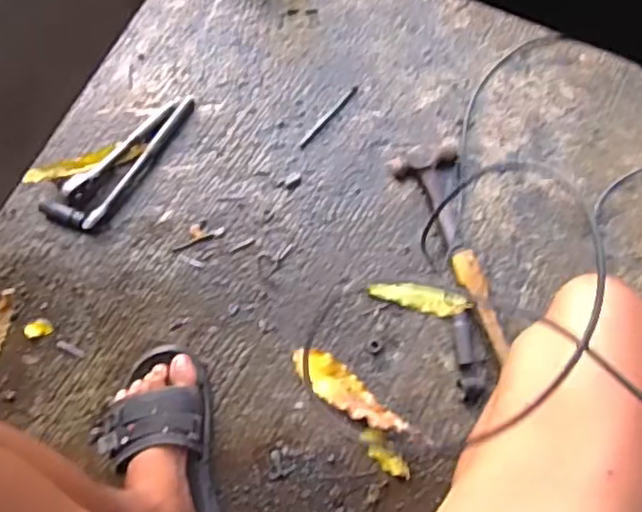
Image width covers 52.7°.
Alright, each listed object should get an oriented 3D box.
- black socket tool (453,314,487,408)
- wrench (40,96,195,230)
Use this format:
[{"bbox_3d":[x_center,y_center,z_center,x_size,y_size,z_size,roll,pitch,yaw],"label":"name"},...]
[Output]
[{"bbox_3d":[0.188,0.128,0.820,0.033,0.025,0.114,0,79,1],"label":"black socket tool"},{"bbox_3d":[-0.259,-0.120,0.884,0.249,0.020,0.071,-40,81,-6],"label":"wrench"}]

